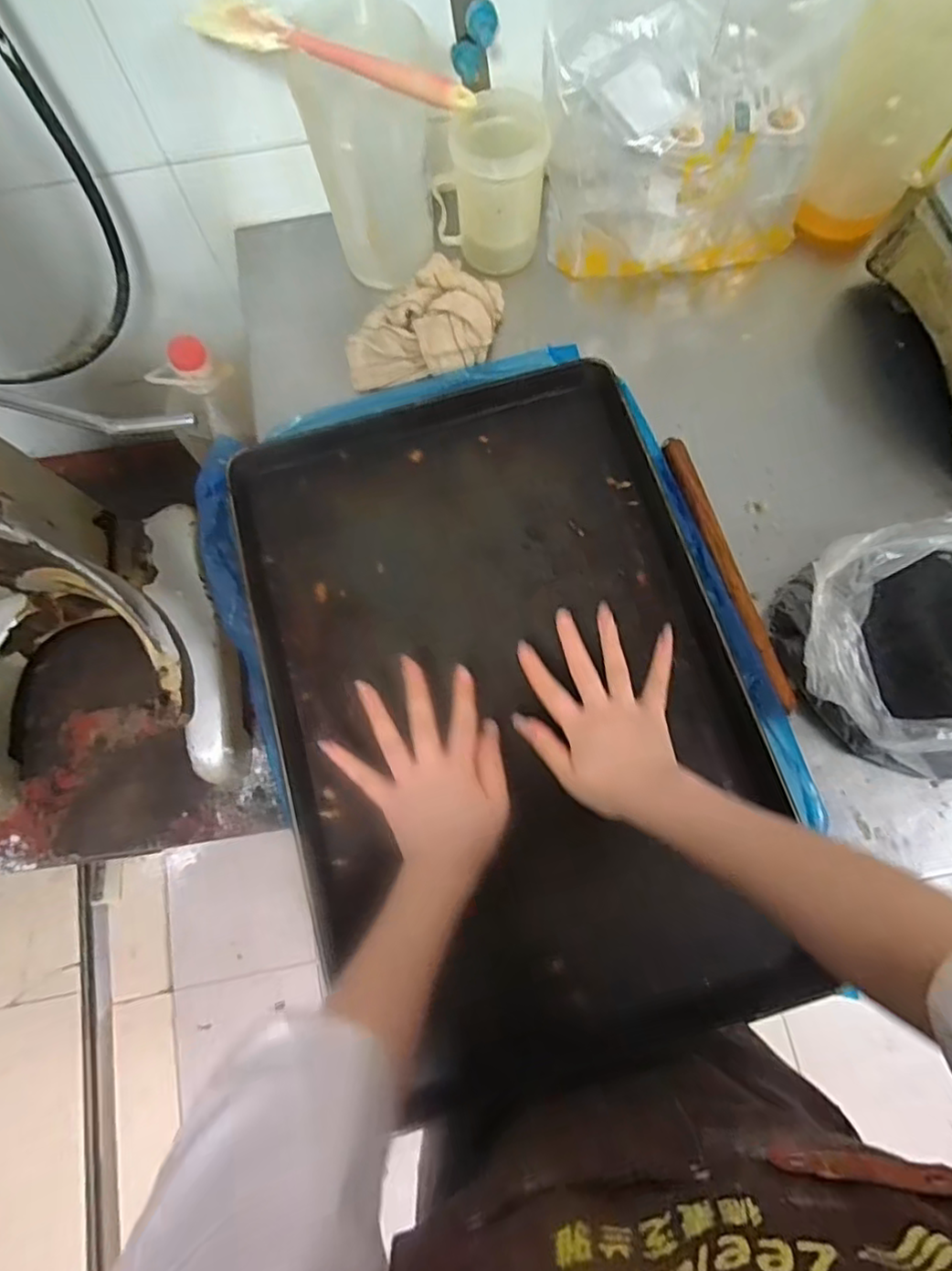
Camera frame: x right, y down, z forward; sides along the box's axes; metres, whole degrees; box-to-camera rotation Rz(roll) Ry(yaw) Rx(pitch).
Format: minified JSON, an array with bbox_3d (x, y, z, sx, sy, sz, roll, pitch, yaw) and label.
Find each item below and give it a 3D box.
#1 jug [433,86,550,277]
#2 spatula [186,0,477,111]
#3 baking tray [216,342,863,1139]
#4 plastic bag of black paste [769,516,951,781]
[{"bbox_3d":[0.018,-0.487,0.663,0.115,0.131,0.113,5,74,2],"label":"jug"},{"bbox_3d":[-0.122,-0.488,0.515,0.265,0.025,0.043,29,76,8],"label":"spatula"},{"bbox_3d":[0.023,0.050,0.562,0.397,0.050,0.599,-16,75,-4],"label":"baking tray"},{"bbox_3d":[0.412,0.013,0.544,0.264,0.099,0.209,1,74,1],"label":"plastic bag of black paste"}]

